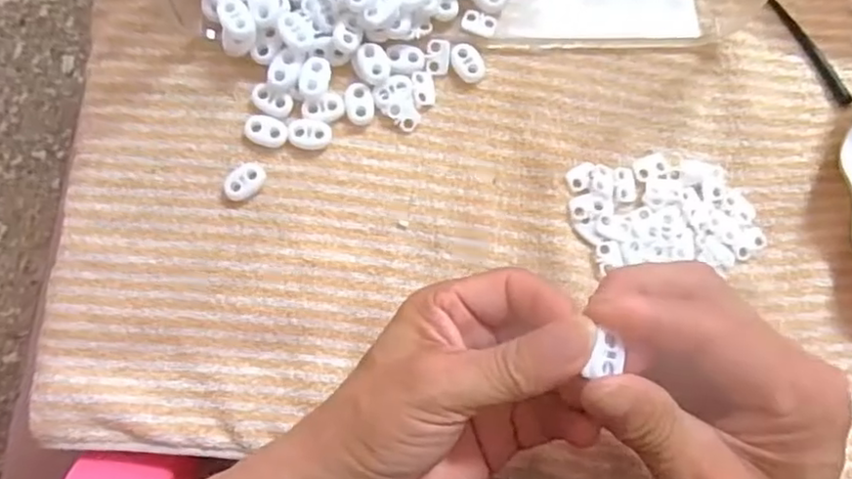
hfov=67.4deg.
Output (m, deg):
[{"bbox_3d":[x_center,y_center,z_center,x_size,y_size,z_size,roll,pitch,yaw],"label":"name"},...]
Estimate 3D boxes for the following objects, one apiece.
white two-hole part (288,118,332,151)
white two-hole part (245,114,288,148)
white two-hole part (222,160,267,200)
[{"bbox_3d":[-0.061,-0.055,0.335,0.022,0.004,0.015,6,80,-2],"label":"white two-hole part"},{"bbox_3d":[-0.083,-0.057,0.334,0.021,0.004,0.016,22,80,1],"label":"white two-hole part"},{"bbox_3d":[-0.094,-0.030,0.330,0.023,0.005,0.015,-42,85,-8],"label":"white two-hole part"}]

